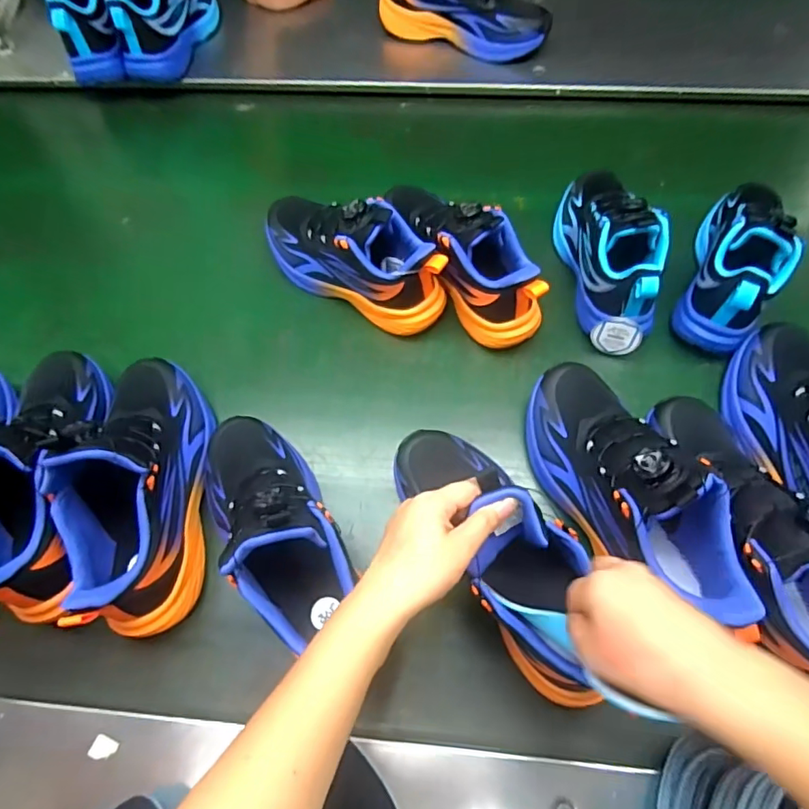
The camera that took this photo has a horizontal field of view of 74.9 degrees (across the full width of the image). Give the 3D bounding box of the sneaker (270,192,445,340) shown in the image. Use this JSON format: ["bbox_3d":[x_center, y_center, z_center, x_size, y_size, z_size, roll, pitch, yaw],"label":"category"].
[{"bbox_3d":[-0.063,-0.171,0.583,0.240,0.118,0.086,30,72,12],"label":"sneaker"}]

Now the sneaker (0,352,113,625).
[{"bbox_3d":[-0.330,0.048,0.455,0.093,0.140,0.268,-6,56,-1],"label":"sneaker"}]

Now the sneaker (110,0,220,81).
[{"bbox_3d":[-0.355,-0.584,0.778,0.074,0.107,0.201,14,70,6],"label":"sneaker"}]

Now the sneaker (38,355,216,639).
[{"bbox_3d":[-0.240,0.060,0.461,0.094,0.113,0.260,-6,69,-1],"label":"sneaker"}]

